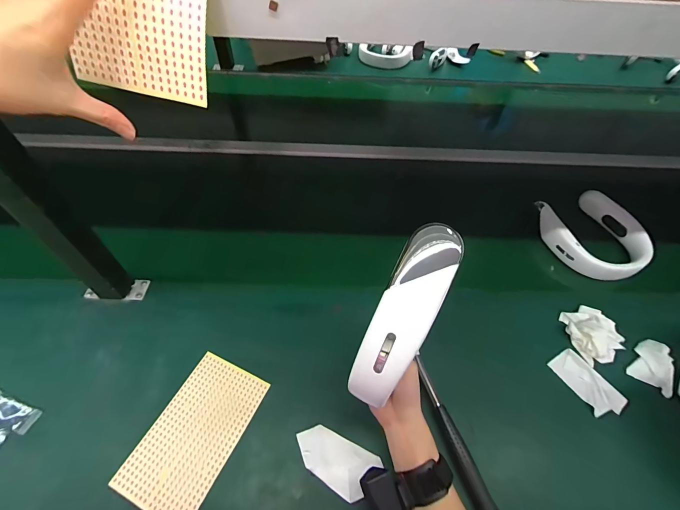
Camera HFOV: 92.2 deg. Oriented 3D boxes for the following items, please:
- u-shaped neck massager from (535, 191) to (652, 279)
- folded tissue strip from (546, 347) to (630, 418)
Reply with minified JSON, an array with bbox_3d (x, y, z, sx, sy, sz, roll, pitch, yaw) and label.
[{"bbox_3d":[0.523,-0.045,0.682,0.194,0.050,0.208,1,52,-2],"label":"u-shaped neck massager"},{"bbox_3d":[0.379,0.197,0.504,0.055,0.015,0.099,-21,56,-18],"label":"folded tissue strip"}]

